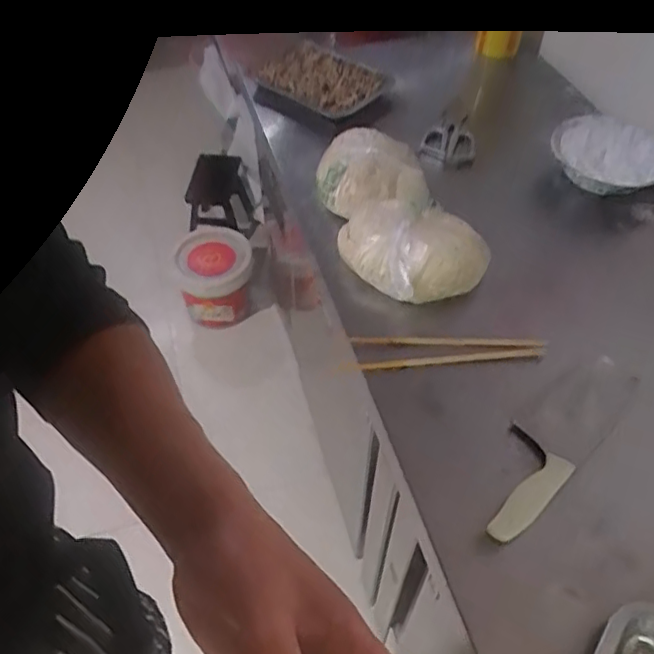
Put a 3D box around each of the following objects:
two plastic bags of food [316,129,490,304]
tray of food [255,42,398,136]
[{"bbox_3d":[0.098,-0.161,0.840,0.180,0.093,0.298,-9,51,-8],"label":"two plastic bags of food"},{"bbox_3d":[-0.014,-0.420,1.059,0.215,0.041,0.183,28,56,21],"label":"tray of food"}]

